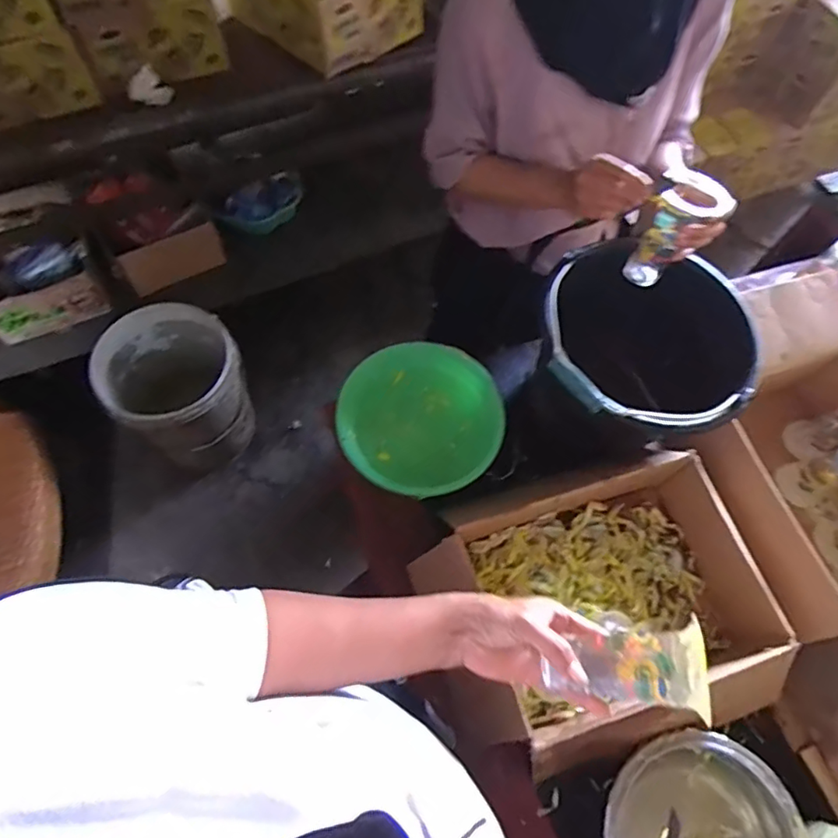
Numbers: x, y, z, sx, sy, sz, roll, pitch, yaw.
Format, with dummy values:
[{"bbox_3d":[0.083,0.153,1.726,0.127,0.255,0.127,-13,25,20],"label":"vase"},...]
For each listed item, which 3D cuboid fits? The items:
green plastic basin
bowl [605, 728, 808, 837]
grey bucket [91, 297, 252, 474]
[{"bbox_3d":[0.004,-0.001,0.813,0.228,0.065,0.212,1,66,-3],"label":"green plastic basin"},{"bbox_3d":[0.327,0.482,0.637,0.224,0.076,0.210,1,66,-3],"label":"bowl"},{"bbox_3d":[-0.593,-0.071,1.397,0.304,0.339,0.299,1,66,-3],"label":"grey bucket"}]

